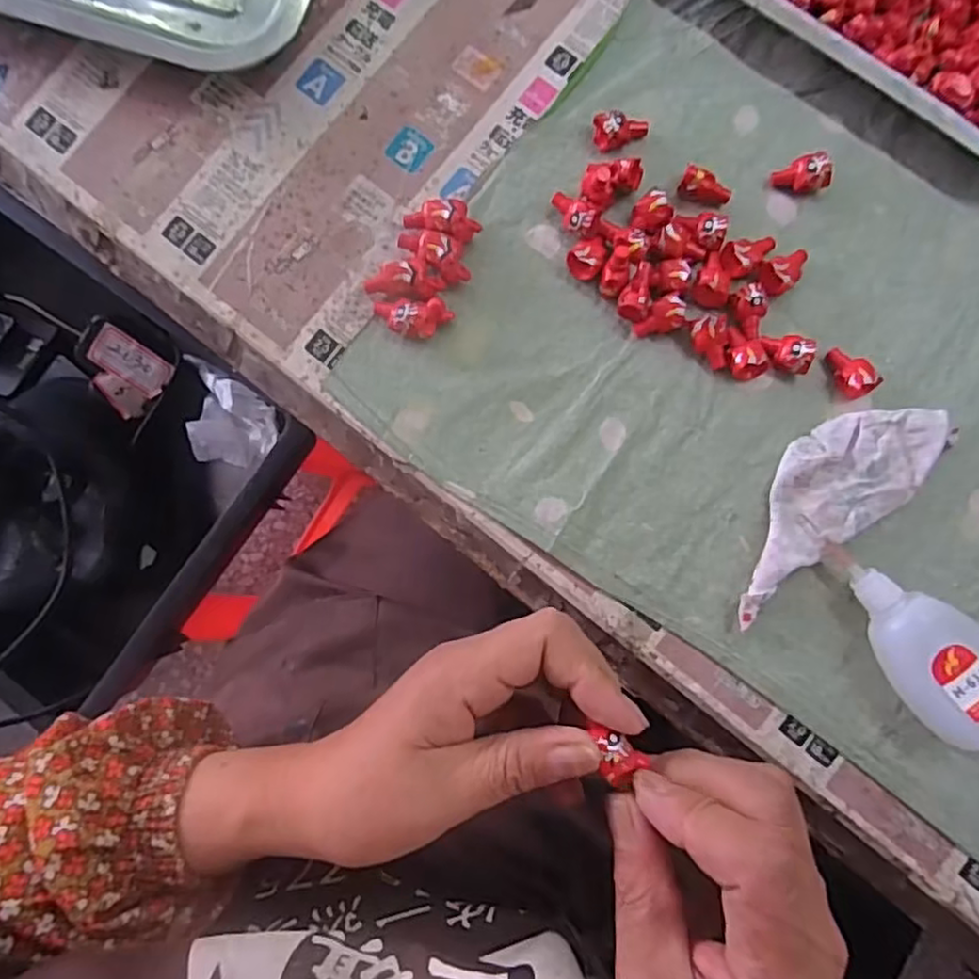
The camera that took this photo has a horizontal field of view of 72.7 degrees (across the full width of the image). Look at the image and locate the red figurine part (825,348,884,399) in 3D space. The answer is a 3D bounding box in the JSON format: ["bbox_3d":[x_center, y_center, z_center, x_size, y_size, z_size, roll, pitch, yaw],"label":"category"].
[{"bbox_3d":[0.168,-0.055,0.309,0.016,0.015,0.025,-34,84,0],"label":"red figurine part"}]

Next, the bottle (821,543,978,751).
[{"bbox_3d":[0.184,0.062,0.288,0.042,0.029,0.094,-39,84,-1],"label":"bottle"}]

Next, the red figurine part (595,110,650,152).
[{"bbox_3d":[0.064,-0.175,0.325,0.026,0.011,0.014,1,85,4],"label":"red figurine part"}]

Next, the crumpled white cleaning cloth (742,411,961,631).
[{"bbox_3d":[0.152,0.003,0.304,0.123,0.013,0.048,-38,84,-1],"label":"crumpled white cleaning cloth"}]

